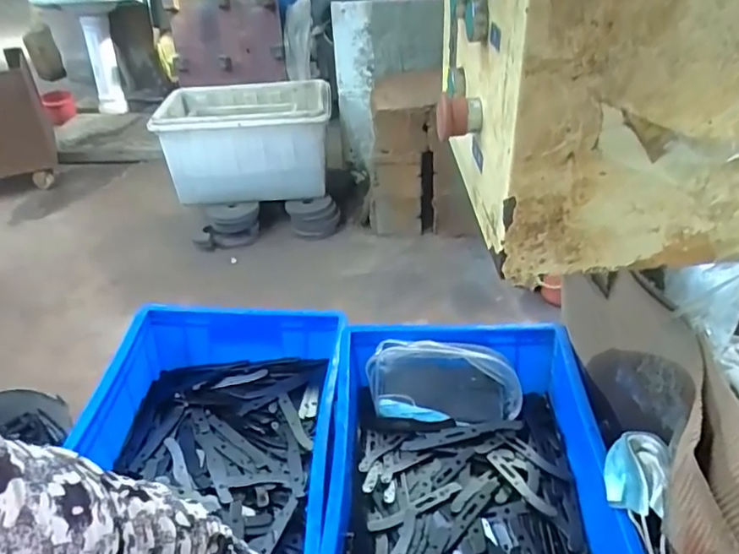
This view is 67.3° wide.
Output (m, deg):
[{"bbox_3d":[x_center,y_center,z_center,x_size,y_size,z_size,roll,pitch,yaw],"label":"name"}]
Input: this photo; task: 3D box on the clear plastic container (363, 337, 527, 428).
[{"bbox_3d":[0.101,0.142,0.749,0.202,0.105,0.031,4,1,2],"label":"clear plastic container"}]

